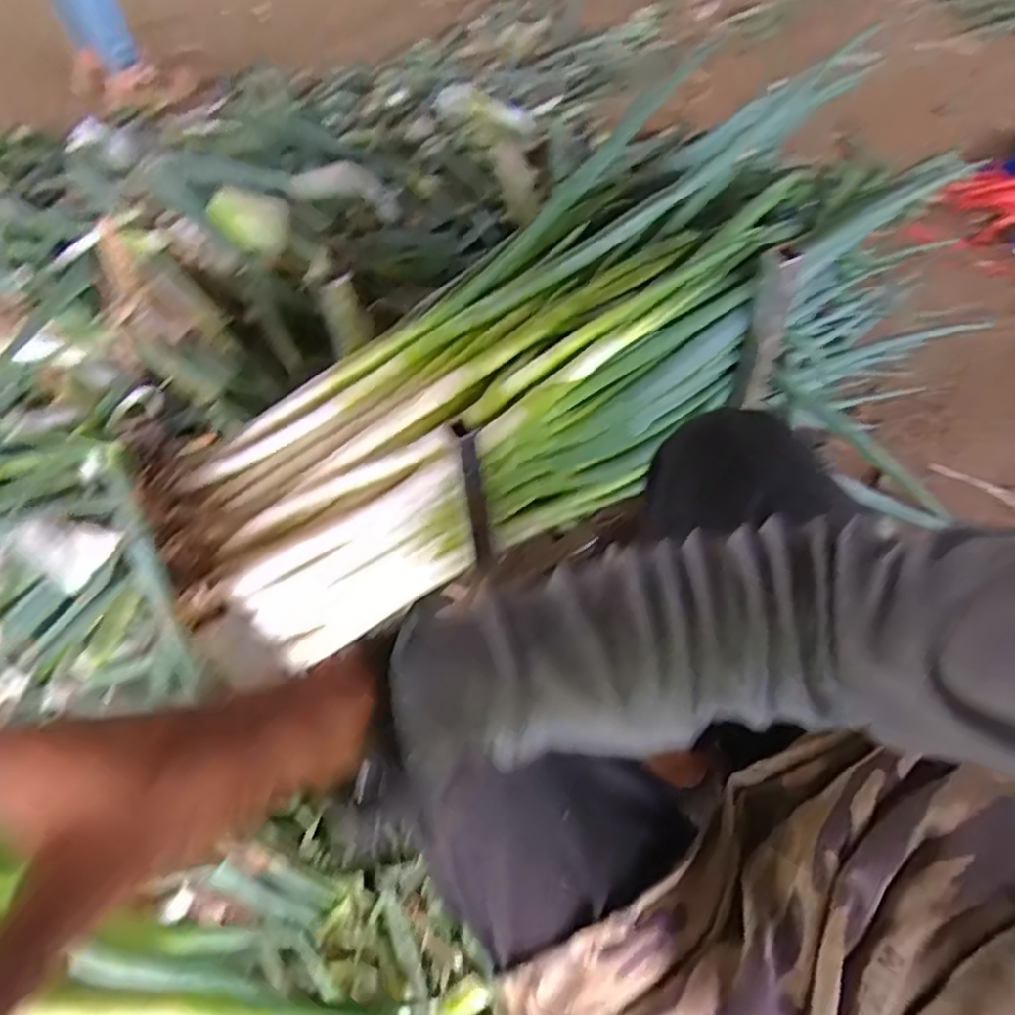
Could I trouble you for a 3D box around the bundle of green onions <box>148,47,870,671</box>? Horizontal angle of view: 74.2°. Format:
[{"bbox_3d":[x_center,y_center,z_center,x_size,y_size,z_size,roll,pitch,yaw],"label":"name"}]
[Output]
[{"bbox_3d":[0.006,-0.135,0.734,0.741,0.221,0.265,-37,59,-7],"label":"bundle of green onions"}]

